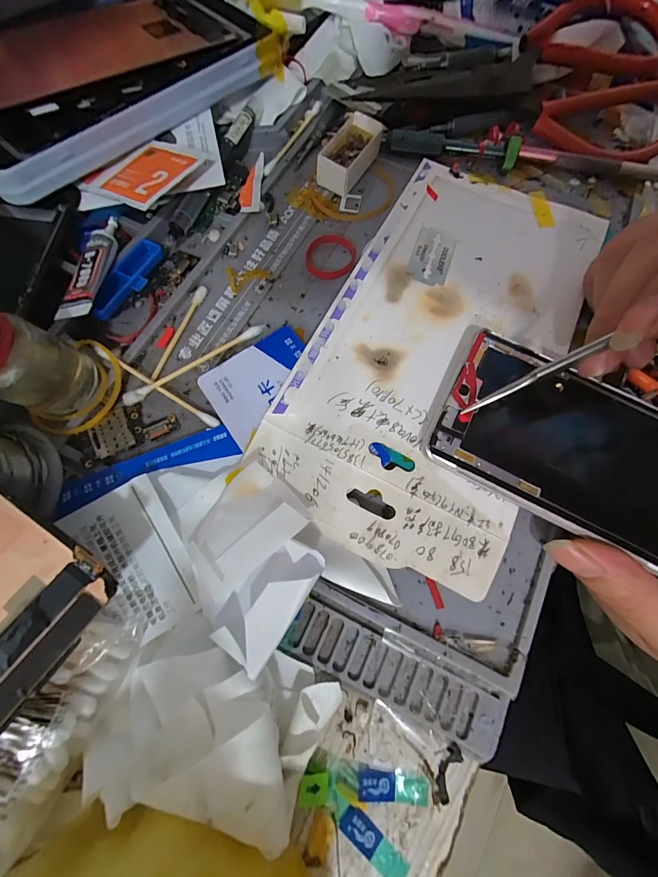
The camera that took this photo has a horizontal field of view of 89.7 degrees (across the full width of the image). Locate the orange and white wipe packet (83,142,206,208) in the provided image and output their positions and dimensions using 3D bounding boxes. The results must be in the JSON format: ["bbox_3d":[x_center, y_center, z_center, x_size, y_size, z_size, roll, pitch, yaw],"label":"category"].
[{"bbox_3d":[-0.097,-0.143,0.177,0.051,0.004,0.048,33,74,19],"label":"orange and white wipe packet"}]

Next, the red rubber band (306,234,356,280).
[{"bbox_3d":[0.001,-0.106,0.193,0.028,0.004,0.032,12,71,2],"label":"red rubber band"}]

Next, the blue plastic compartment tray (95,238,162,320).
[{"bbox_3d":[-0.105,-0.082,0.174,0.016,0.010,0.052,18,71,4],"label":"blue plastic compartment tray"}]

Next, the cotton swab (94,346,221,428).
[{"bbox_3d":[-0.082,-0.025,0.158,0.072,0.007,0.004,30,73,9],"label":"cotton swab"}]

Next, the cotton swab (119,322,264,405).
[{"bbox_3d":[-0.064,-0.039,0.164,0.076,0.010,0.005,-39,76,-13],"label":"cotton swab"}]

